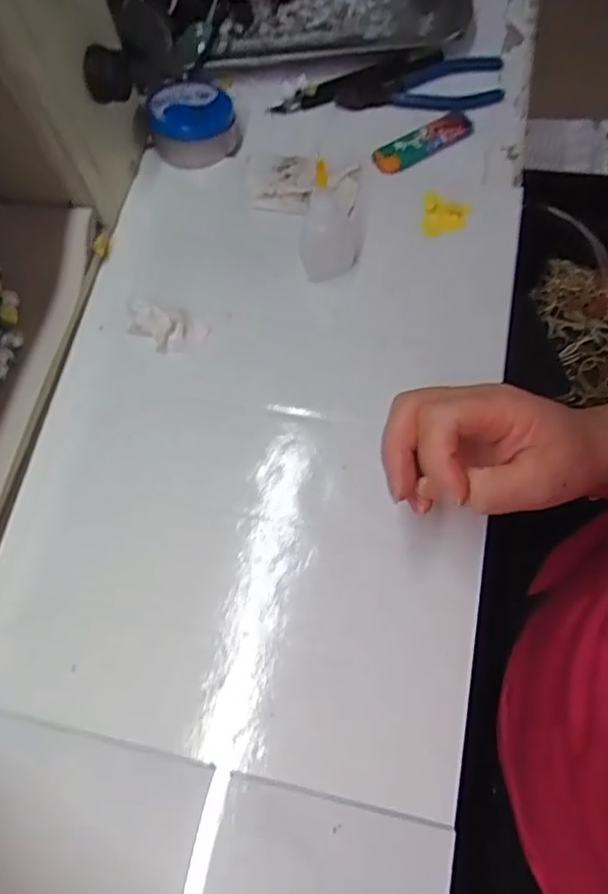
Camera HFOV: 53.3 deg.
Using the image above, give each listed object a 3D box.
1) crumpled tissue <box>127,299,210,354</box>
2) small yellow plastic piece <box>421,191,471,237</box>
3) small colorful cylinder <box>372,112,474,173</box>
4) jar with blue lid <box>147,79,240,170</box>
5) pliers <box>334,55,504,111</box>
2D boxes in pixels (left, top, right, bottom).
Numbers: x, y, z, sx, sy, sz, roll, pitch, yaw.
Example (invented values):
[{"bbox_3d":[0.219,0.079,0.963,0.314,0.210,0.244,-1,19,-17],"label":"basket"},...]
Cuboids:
[{"bbox_3d":[-0.091,-0.080,0.400,0.047,0.027,0.028,25,73,12],"label":"crumpled tissue"},{"bbox_3d":[0.097,-0.159,0.422,0.032,0.010,0.034,16,71,9],"label":"small yellow plastic piece"},{"bbox_3d":[0.091,-0.231,0.458,0.084,0.013,0.019,-26,70,-7],"label":"small colorful cylinder"},{"bbox_3d":[-0.083,-0.246,0.458,0.059,0.033,0.058,-1,69,3],"label":"jar with blue lid"},{"bbox_3d":[0.091,-0.279,0.465,0.127,0.012,0.050,-3,69,2],"label":"pliers"}]

